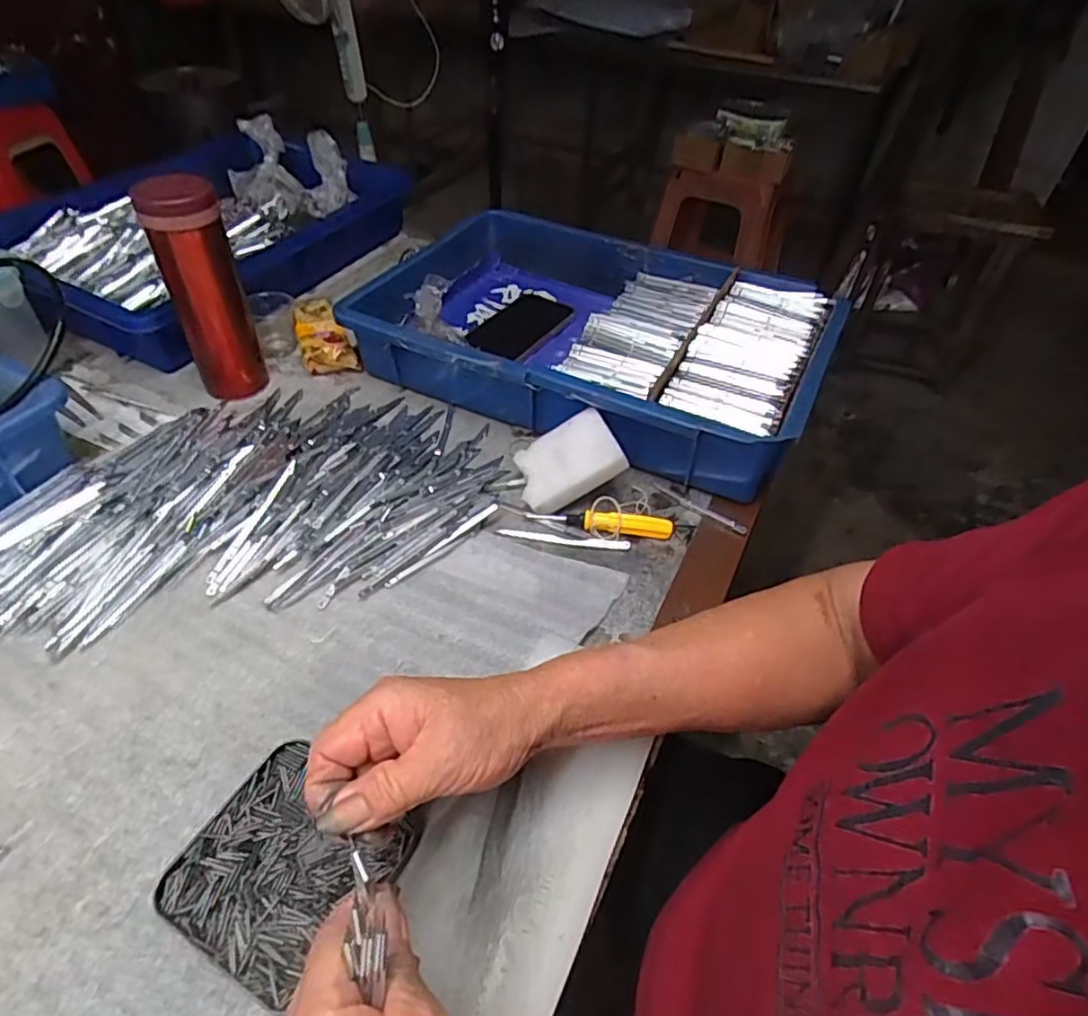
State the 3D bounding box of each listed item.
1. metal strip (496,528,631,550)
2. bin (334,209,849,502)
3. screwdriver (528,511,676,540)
[{"bbox_3d":[0.015,0.024,0.511,0.105,0.005,0.008,8,46,4],"label":"metal strip"},{"bbox_3d":[0.049,-0.174,0.655,0.439,0.095,0.283,22,48,17],"label":"bin"},{"bbox_3d":[0.045,0.011,0.516,0.115,0.017,0.014,7,46,4],"label":"screwdriver"}]

